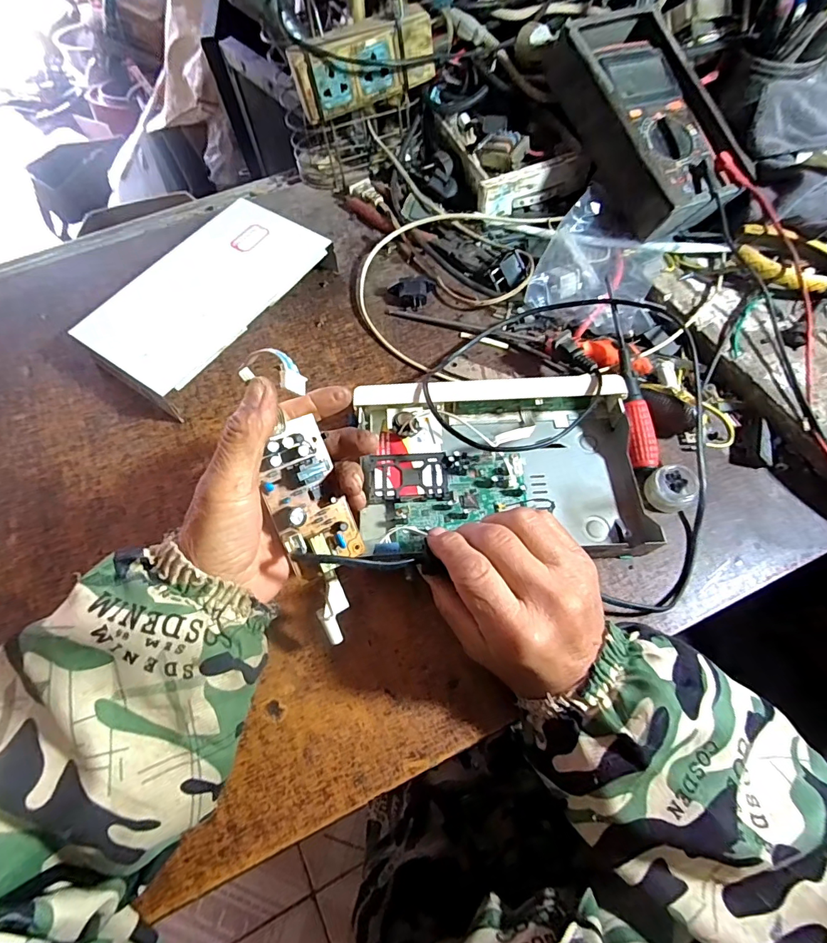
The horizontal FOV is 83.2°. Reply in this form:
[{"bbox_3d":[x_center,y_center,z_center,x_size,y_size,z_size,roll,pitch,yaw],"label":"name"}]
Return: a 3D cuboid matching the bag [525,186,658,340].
[{"bbox_3d":[0.181,-0.191,0.442,0.112,0.025,0.134,25,74,11],"label":"bag"}]

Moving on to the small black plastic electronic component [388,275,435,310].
[{"bbox_3d":[0.001,-0.178,0.458,0.046,0.017,0.033,-19,71,-4],"label":"small black plastic electronic component"}]

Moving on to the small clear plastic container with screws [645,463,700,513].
[{"bbox_3d":[0.202,0.013,0.364,0.034,0.020,0.033,-1,71,2],"label":"small clear plastic container with screws"}]

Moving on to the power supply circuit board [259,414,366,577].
[{"bbox_3d":[-0.067,0.018,0.299,0.052,0.022,0.100,-25,100,-29],"label":"power supply circuit board"}]

